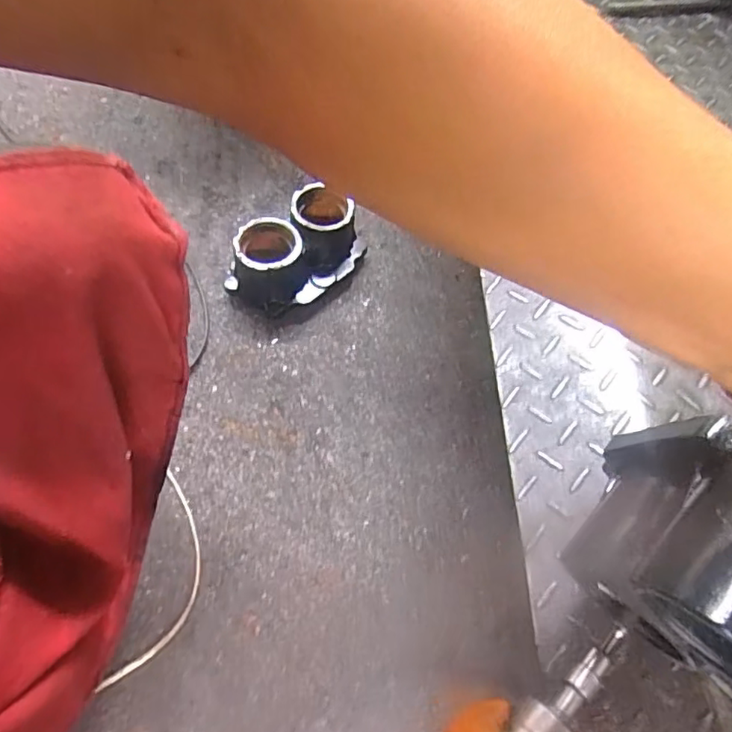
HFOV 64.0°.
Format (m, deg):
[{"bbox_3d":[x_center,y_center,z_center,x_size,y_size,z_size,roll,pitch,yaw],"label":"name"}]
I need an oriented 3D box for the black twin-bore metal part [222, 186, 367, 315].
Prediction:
[{"bbox_3d":[-0.095,-0.159,0.824,0.114,0.101,0.193,42,65,17],"label":"black twin-bore metal part"}]

